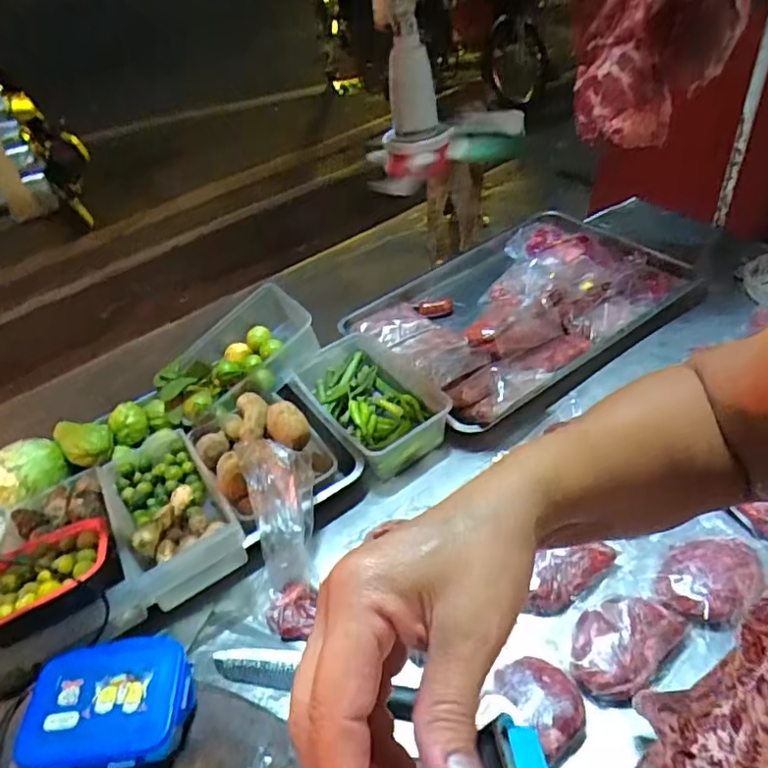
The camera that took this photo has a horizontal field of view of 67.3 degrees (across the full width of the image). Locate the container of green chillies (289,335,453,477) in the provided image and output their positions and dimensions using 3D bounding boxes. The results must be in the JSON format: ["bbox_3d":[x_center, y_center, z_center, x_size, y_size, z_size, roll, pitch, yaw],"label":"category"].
[{"bbox_3d":[-0.028,0.024,0.920,0.162,0.069,0.264,-28,46,-21],"label":"container of green chillies"}]

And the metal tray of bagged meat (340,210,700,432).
[{"bbox_3d":[0.245,-0.159,1.065,0.568,0.089,0.408,-30,47,-23],"label":"metal tray of bagged meat"}]

